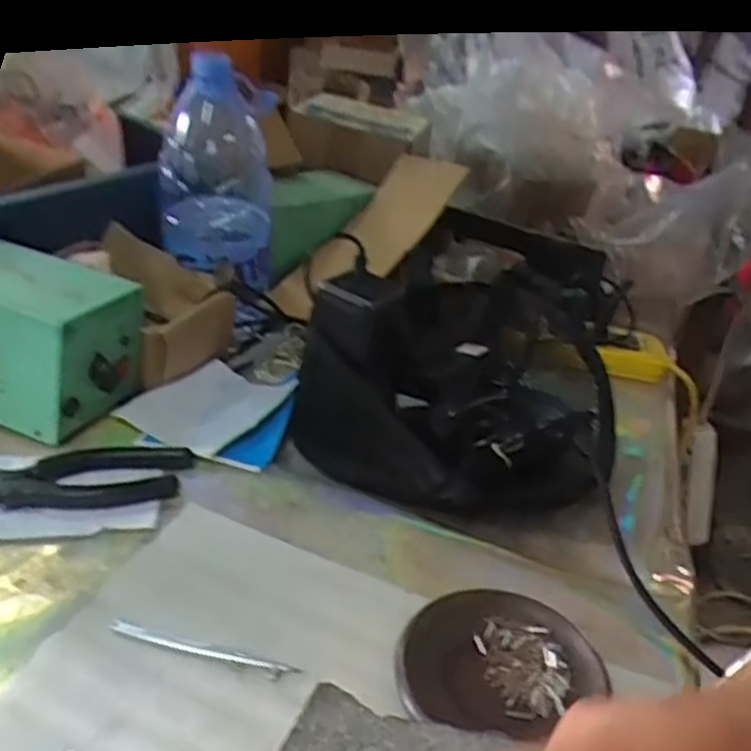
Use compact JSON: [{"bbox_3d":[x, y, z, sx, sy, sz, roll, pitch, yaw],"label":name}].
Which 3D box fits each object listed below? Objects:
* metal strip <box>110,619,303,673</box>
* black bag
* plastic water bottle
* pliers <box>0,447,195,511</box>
[{"bbox_3d":[-0.094,0.149,0.427,0.108,0.004,0.008,12,30,7],"label":"metal strip"},{"bbox_3d":[0.091,-0.032,0.651,0.231,0.120,0.306,16,31,15],"label":"black bag"},{"bbox_3d":[-0.146,-0.192,0.698,0.090,0.171,0.082,8,30,0],"label":"plastic water bottle"},{"bbox_3d":[-0.210,0.068,0.526,0.161,0.011,0.062,2,31,-9],"label":"pliers"}]

